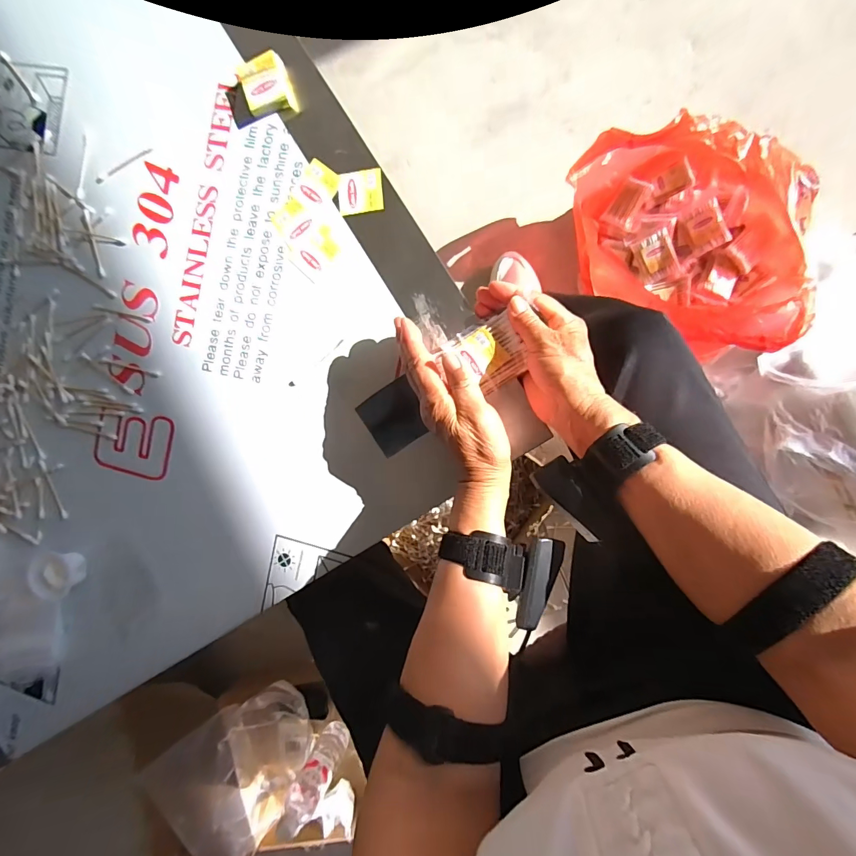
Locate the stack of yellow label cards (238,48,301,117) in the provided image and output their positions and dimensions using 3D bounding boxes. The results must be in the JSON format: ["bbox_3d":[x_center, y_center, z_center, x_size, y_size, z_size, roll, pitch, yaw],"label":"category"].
[{"bbox_3d":[-0.158,-0.337,0.401,0.044,0.017,0.045,-16,89,7],"label":"stack of yellow label cards"}]

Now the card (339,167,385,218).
[{"bbox_3d":[-0.066,-0.229,0.395,0.044,0.004,0.040,-4,91,7],"label":"card"}]

